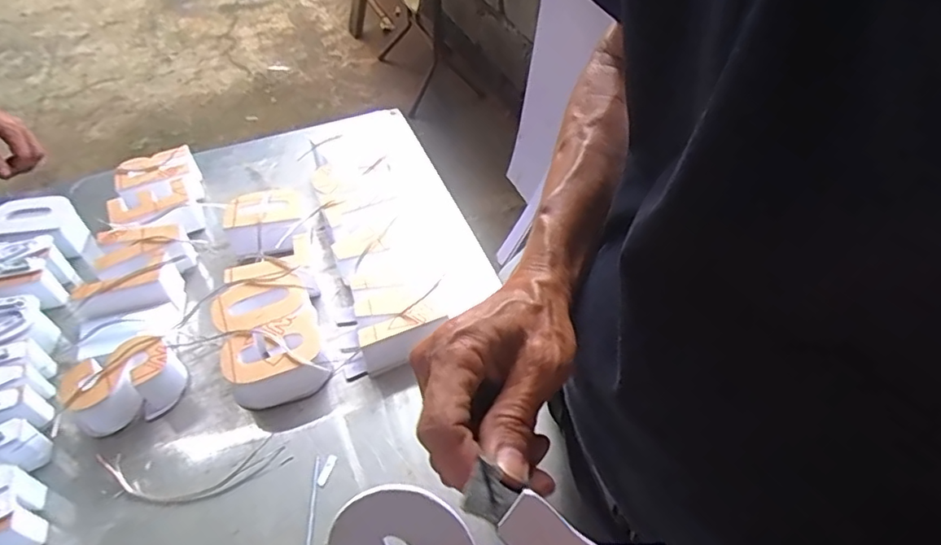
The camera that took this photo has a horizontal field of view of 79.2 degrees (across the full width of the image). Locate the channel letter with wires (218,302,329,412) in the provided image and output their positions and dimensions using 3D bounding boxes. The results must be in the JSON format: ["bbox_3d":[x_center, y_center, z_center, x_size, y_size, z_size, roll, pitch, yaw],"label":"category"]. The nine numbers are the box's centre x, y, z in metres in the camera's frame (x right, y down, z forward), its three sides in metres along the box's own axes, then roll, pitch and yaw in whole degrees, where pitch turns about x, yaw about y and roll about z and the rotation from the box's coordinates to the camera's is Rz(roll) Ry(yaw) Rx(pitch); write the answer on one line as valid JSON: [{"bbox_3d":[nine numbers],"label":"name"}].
[{"bbox_3d":[-0.172,0.078,0.508,0.083,0.048,0.066,-18,50,-13],"label":"channel letter with wires"}]

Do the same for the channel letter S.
[{"bbox_3d":[-0.298,0.098,0.494,0.088,0.050,0.057,-29,53,-22],"label":"channel letter S"}]

